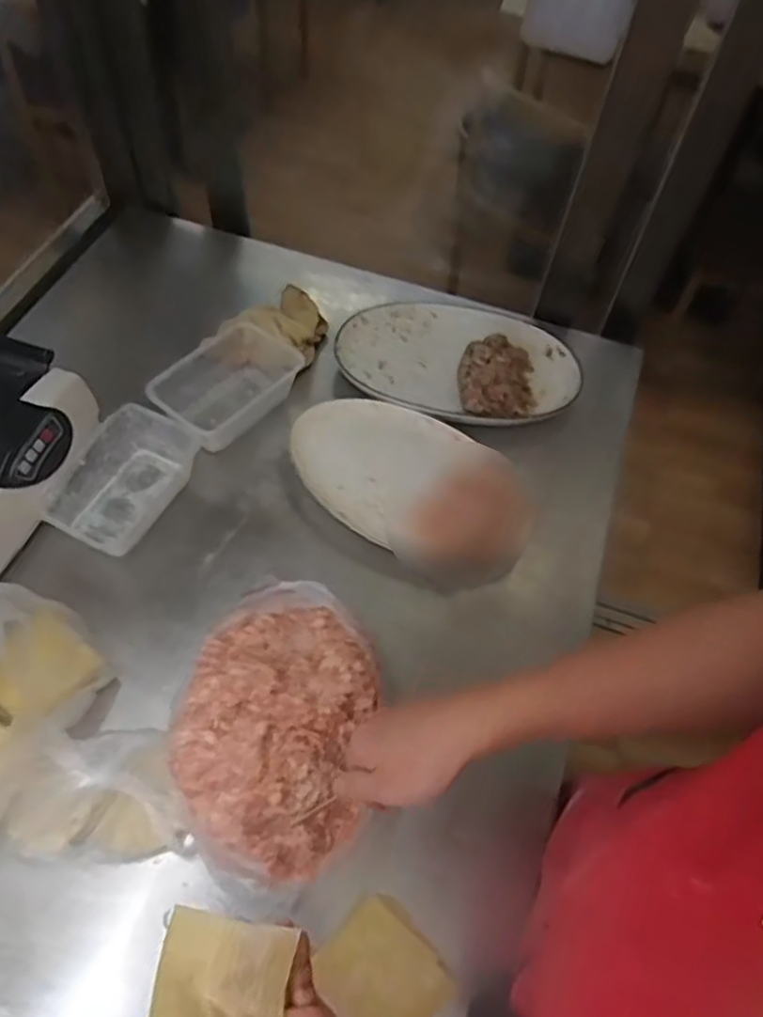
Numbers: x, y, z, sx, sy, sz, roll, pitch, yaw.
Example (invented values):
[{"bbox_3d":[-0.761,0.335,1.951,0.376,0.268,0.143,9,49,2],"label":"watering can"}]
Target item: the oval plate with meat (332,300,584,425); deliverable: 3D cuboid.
[{"bbox_3d":[0.102,-0.200,0.910,0.306,0.043,0.210,18,57,7],"label":"oval plate with meat"}]

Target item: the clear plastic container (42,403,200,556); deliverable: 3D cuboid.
[{"bbox_3d":[-0.285,-0.030,0.778,0.097,0.059,0.168,27,59,12],"label":"clear plastic container"}]

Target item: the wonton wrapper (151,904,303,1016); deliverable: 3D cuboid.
[{"bbox_3d":[-0.096,0.289,0.426,0.077,0.005,0.074,14,73,-8],"label":"wonton wrapper"}]

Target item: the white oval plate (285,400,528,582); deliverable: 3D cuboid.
[{"bbox_3d":[0.032,-0.036,0.813,0.290,0.023,0.176,29,59,13],"label":"white oval plate"}]

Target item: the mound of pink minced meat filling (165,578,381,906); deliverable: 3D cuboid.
[{"bbox_3d":[-0.089,0.181,0.603,0.157,0.081,0.253,6,56,0],"label":"mound of pink minced meat filling"}]

